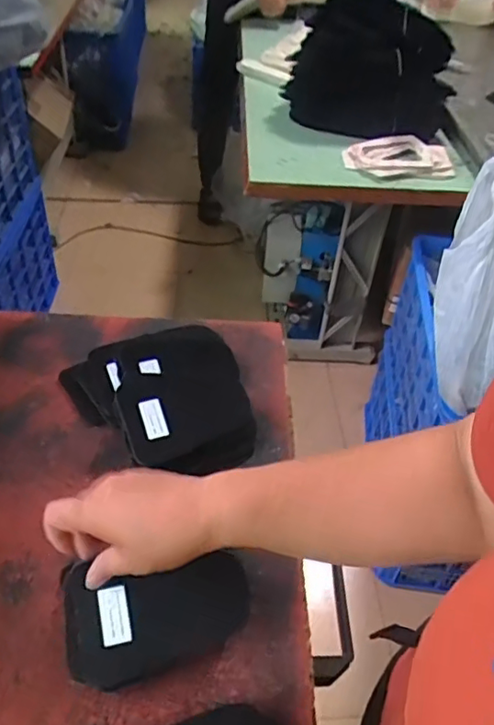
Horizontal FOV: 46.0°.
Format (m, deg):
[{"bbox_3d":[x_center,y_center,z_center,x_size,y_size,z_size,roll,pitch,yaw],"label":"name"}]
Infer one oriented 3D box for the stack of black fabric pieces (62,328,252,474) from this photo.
[{"bbox_3d":[-0.086,0.037,0.640,0.178,0.047,0.196,-18,49,-23],"label":"stack of black fabric pieces"}]

